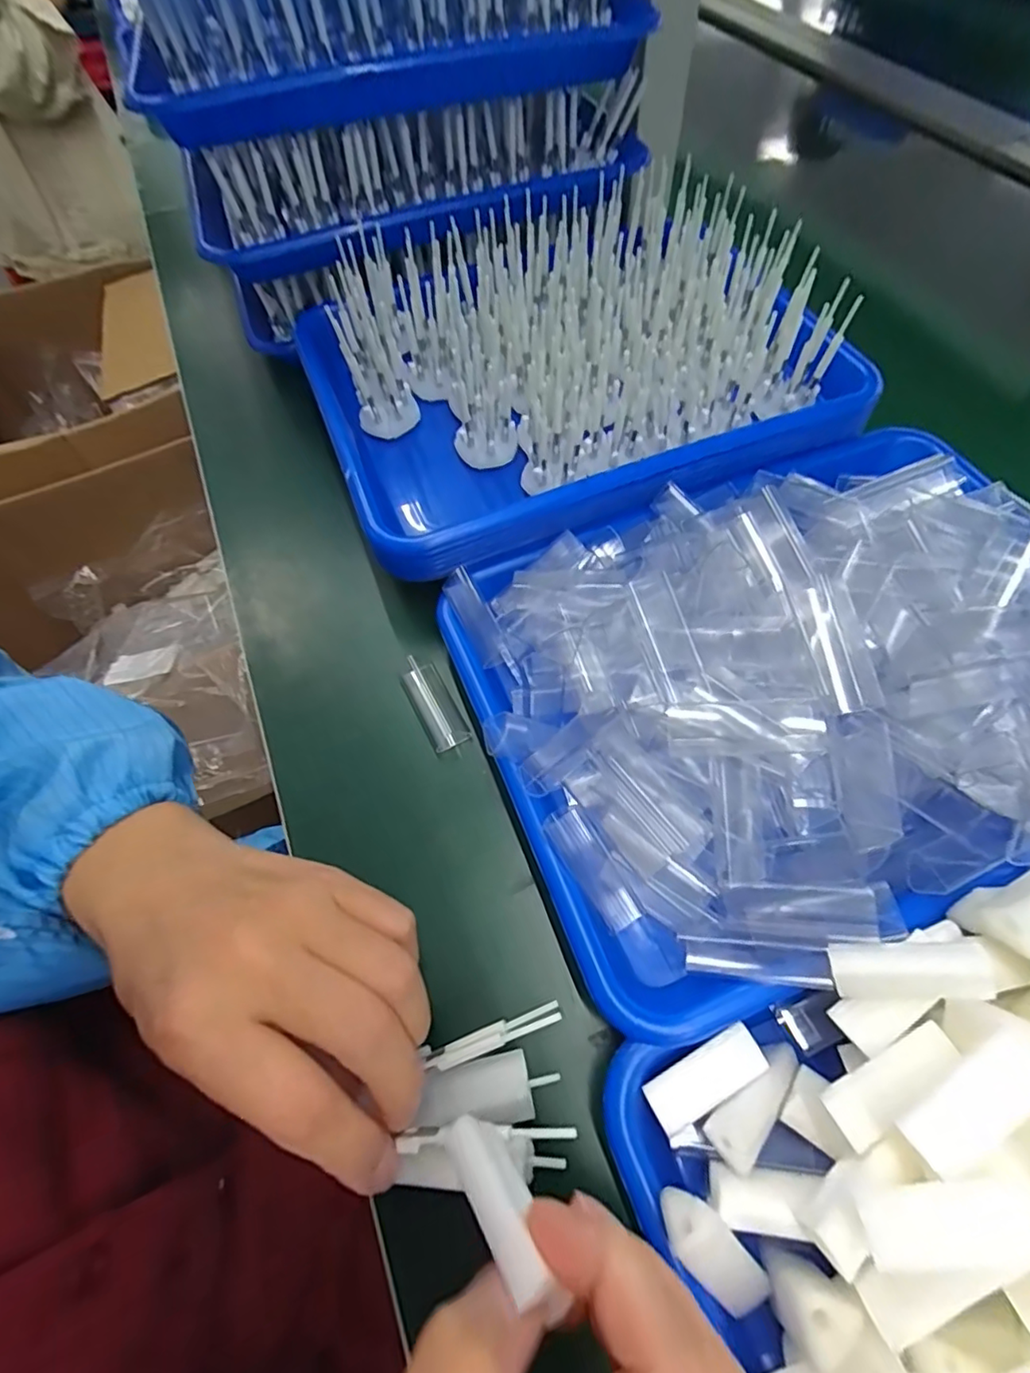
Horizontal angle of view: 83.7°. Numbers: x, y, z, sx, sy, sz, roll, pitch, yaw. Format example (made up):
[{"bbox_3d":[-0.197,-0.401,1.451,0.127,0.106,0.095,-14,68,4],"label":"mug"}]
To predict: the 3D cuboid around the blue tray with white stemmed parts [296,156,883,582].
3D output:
[{"bbox_3d":[0.042,-0.222,0.379,0.342,0.070,0.245,-20,63,-8],"label":"blue tray with white stemmed parts"}]

